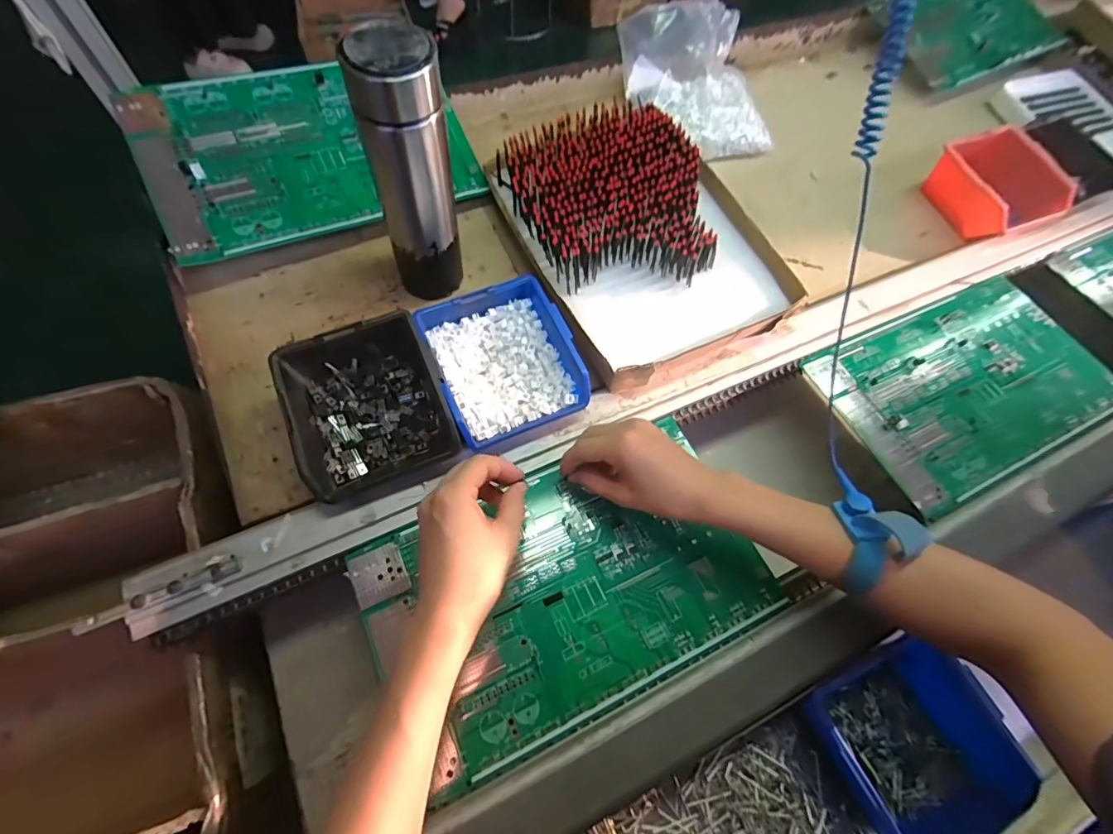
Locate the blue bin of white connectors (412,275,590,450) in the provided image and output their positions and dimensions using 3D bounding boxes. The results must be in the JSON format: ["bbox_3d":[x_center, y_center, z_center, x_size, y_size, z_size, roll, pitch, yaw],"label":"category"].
[{"bbox_3d":[-0.047,-0.050,0.438,0.118,0.056,0.128,-21,67,-14],"label":"blue bin of white connectors"}]

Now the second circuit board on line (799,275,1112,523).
[{"bbox_3d":[0.426,-0.037,0.502,0.294,0.011,0.180,-23,68,-14],"label":"second circuit board on line"}]

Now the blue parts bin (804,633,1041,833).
[{"bbox_3d":[0.266,0.250,0.361,0.125,0.055,0.135,-24,68,-14],"label":"blue parts bin"}]

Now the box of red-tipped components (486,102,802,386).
[{"bbox_3d":[0.087,-0.194,0.505,0.224,0.075,0.296,-22,68,-14],"label":"box of red-tipped components"}]

